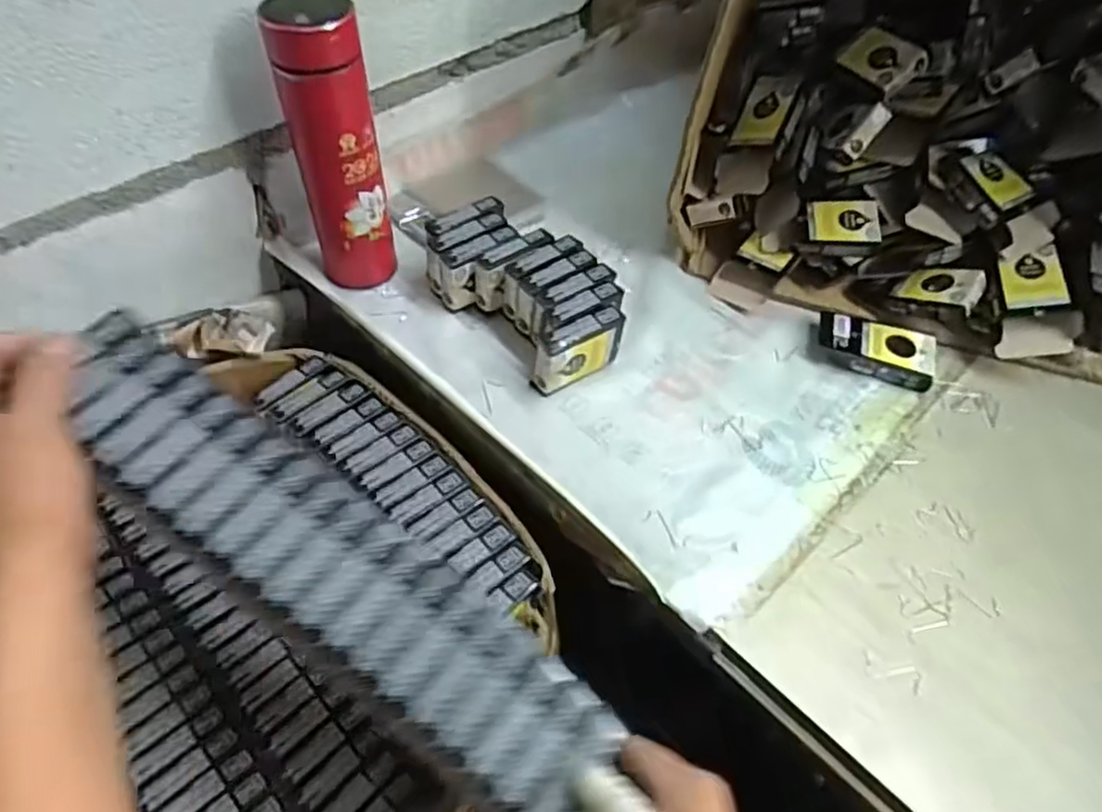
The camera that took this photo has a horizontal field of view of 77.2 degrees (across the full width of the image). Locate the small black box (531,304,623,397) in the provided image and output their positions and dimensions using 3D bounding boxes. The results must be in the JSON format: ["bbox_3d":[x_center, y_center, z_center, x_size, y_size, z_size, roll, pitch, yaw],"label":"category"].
[{"bbox_3d":[0.023,-0.043,0.548,0.075,0.057,0.023,-24,58,-23],"label":"small black box"}]

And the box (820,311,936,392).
[{"bbox_3d":[0.282,-0.050,0.600,0.094,0.022,0.054,17,52,7],"label":"box"}]

